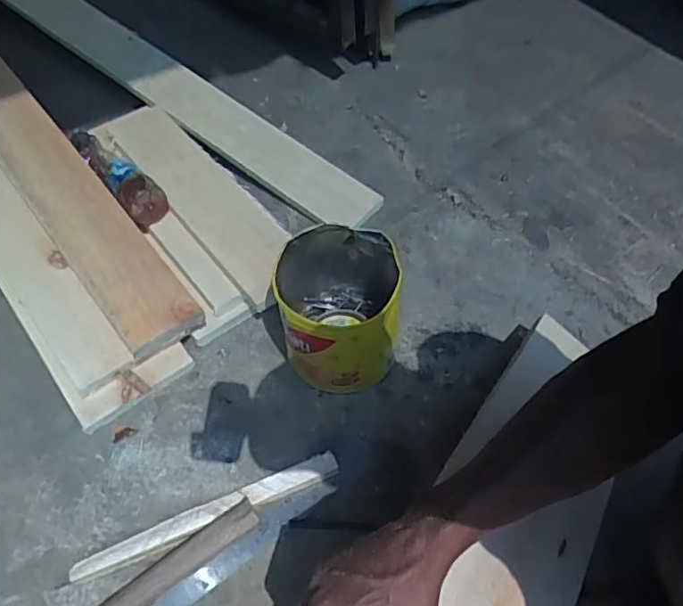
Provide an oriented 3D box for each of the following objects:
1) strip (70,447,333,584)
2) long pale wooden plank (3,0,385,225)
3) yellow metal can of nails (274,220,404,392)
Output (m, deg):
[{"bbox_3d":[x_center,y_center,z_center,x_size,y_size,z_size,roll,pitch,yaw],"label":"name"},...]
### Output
[{"bbox_3d":[-0.143,0.231,0.633,0.293,0.017,0.027,-18,56,-15],"label":"strip"},{"bbox_3d":[-0.463,-0.501,1.059,1.295,0.025,0.104,36,64,15],"label":"long pale wooden plank"},{"bbox_3d":[-0.006,-0.001,0.705,0.135,0.141,0.160,-1,50,0],"label":"yellow metal can of nails"}]

